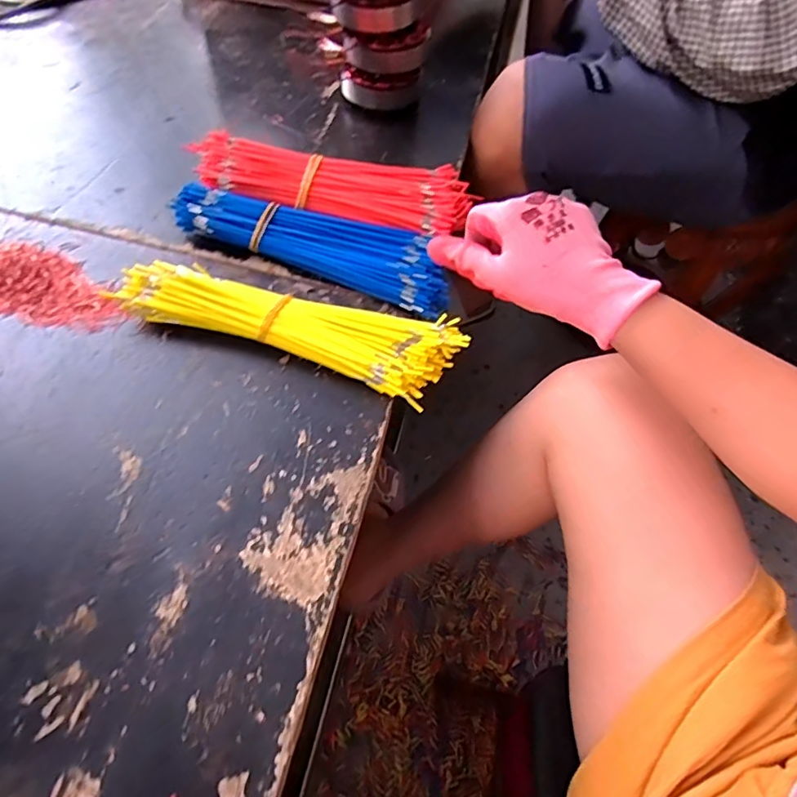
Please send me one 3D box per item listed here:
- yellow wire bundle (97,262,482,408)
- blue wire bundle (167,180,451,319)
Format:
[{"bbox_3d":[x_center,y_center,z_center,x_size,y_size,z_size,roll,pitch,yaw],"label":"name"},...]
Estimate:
[{"bbox_3d":[-0.085,-0.060,0.405,0.264,0.030,0.071,14,60,4],"label":"yellow wire bundle"},{"bbox_3d":[-0.073,-0.140,0.452,0.248,0.026,0.065,19,60,7],"label":"blue wire bundle"}]

